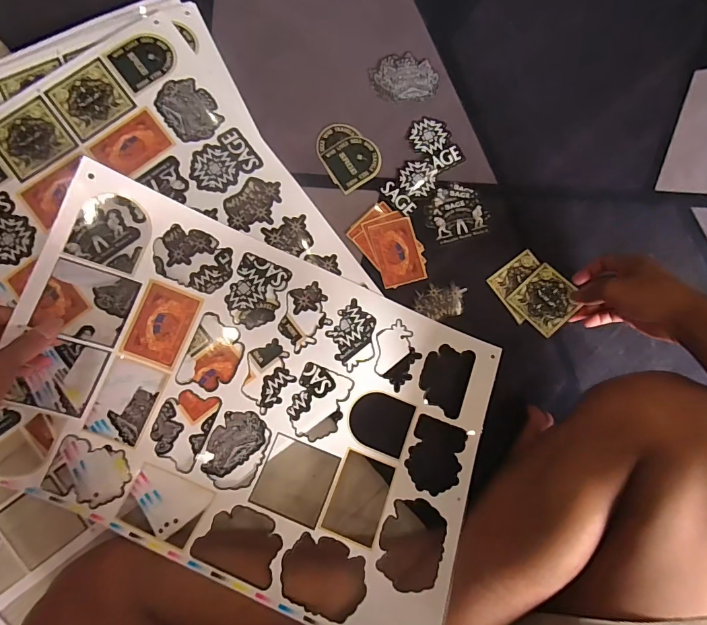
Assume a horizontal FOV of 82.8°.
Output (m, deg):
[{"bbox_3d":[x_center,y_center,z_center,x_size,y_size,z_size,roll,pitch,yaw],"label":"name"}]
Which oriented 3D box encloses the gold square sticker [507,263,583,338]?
[{"bbox_3d":[0.234,-0.016,0.486,0.067,0.004,0.065,-44,74,2],"label":"gold square sticker"}]

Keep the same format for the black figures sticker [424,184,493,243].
[{"bbox_3d":[0.129,-0.126,0.506,0.074,0.005,0.069,-15,86,-5],"label":"black figures sticker"}]

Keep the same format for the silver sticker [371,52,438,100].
[{"bbox_3d":[0.065,-0.306,0.521,0.086,0.004,0.063,-7,85,-6],"label":"silver sticker"}]

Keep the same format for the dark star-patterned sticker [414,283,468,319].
[{"bbox_3d":[0.107,-0.014,0.491,0.062,0.004,0.042,-4,85,-4],"label":"dark star-patterned sticker"}]

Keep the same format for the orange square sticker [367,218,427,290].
[{"bbox_3d":[0.055,-0.075,0.495,0.054,0.004,0.080,-16,86,-5],"label":"orange square sticker"}]

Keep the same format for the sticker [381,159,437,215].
[{"bbox_3d":[0.074,-0.161,0.506,0.052,0.004,0.071,45,84,1],"label":"sticker"}]

